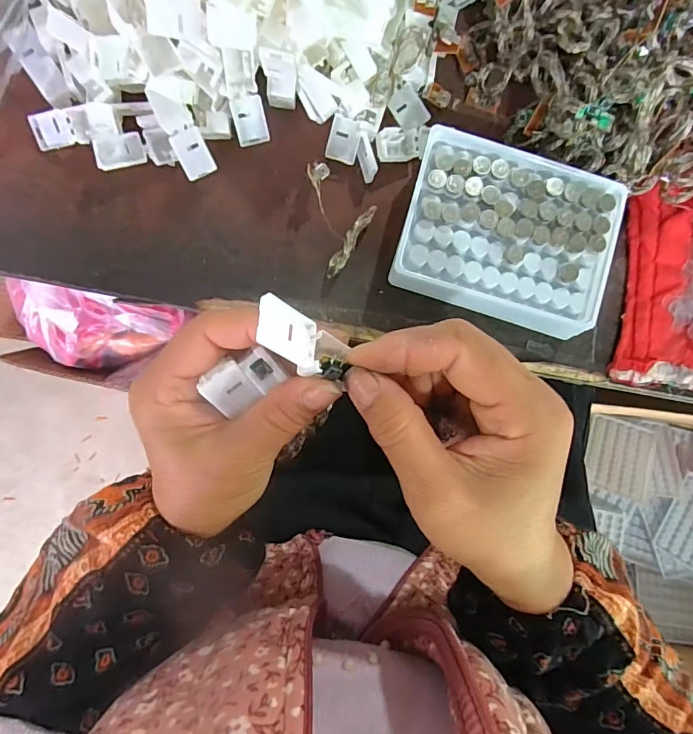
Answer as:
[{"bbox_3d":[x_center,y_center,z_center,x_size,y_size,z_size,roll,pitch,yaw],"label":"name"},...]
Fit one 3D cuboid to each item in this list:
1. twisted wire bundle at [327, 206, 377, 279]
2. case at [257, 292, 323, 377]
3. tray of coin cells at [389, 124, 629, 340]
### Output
[{"bbox_3d":[0.003,-0.082,0.299,0.009,0.016,0.054,33,87,-4],"label":"twisted wire bundle"},{"bbox_3d":[-0.021,-0.012,0.174,0.007,0.032,0.021,-7,66,38],"label":"case"},{"bbox_3d":[0.101,-0.085,0.295,0.129,0.033,0.105,16,88,-5],"label":"tray of coin cells"}]

